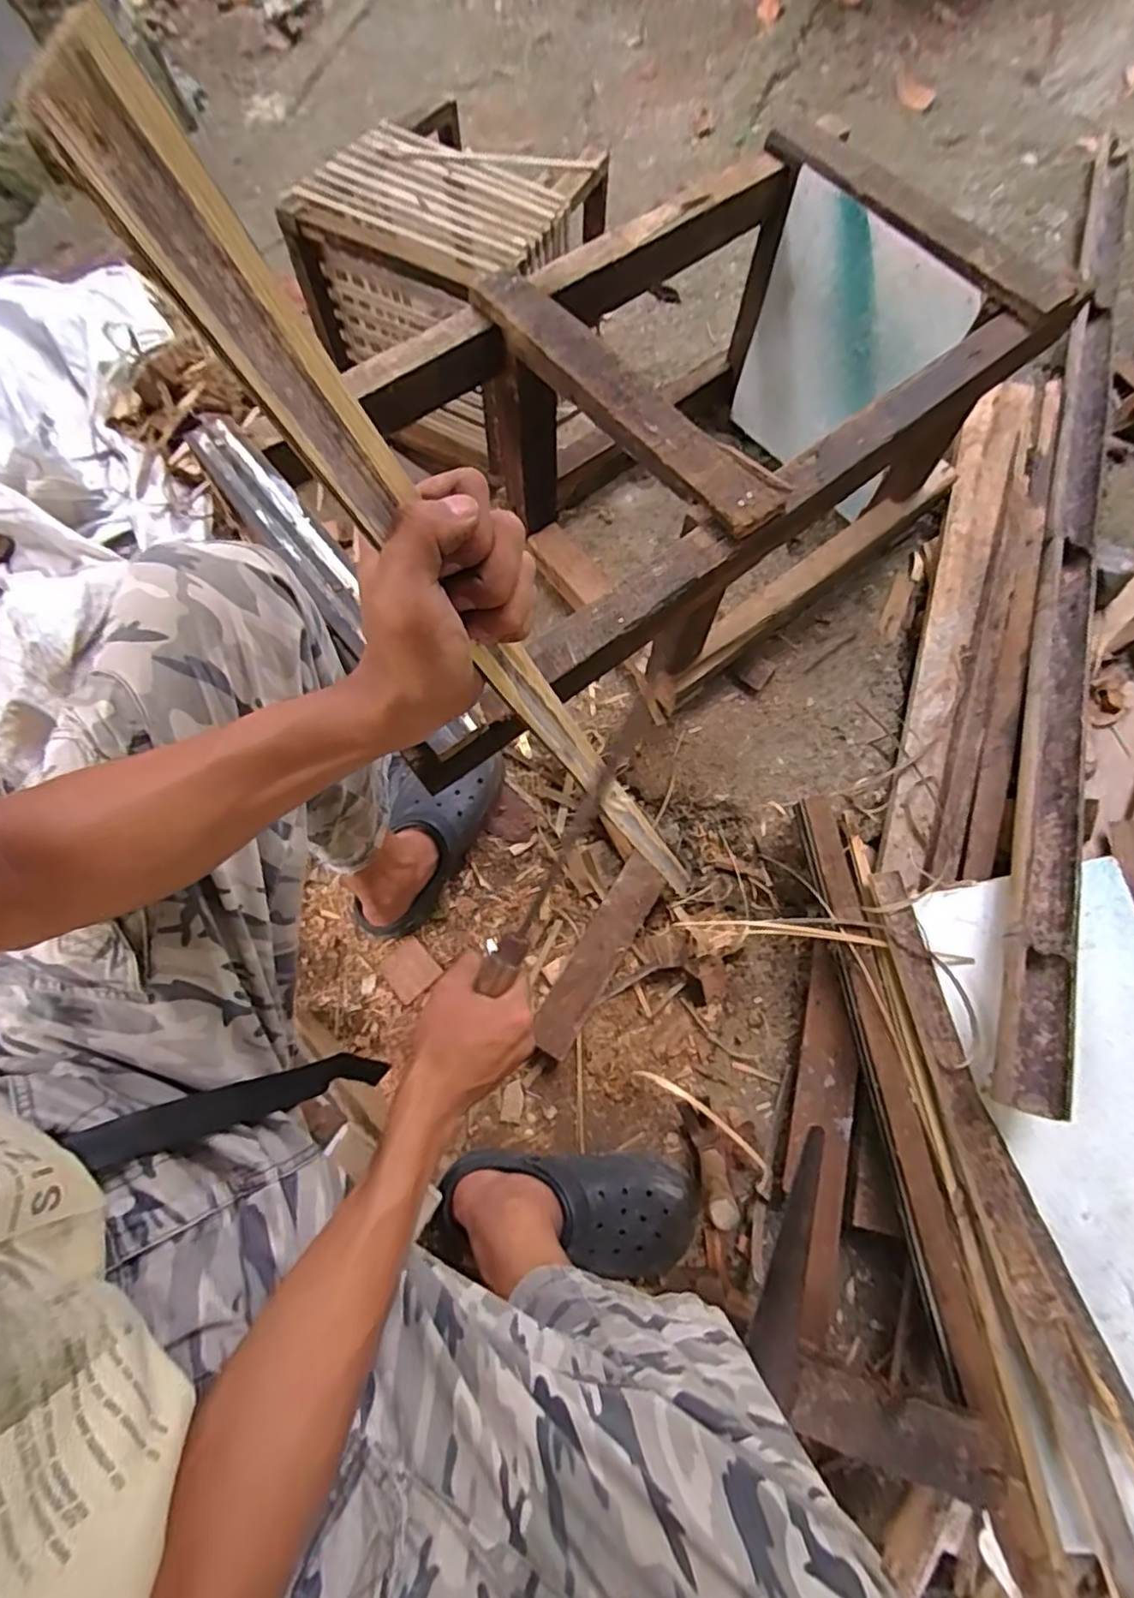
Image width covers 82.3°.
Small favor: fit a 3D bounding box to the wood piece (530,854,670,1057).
[{"bbox_3d":[0.039,0.190,0.799,0.057,0.020,0.257,30,72,14],"label":"wood piece"}]

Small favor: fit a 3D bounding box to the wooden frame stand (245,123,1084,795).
[{"bbox_3d":[0.091,-0.367,0.814,0.803,0.369,0.404,-37,76,-10],"label":"wooden frame stand"}]

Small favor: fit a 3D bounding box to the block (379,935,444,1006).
[{"bbox_3d":[-0.198,0.215,0.816,0.061,0.009,0.065,-43,77,-11],"label":"block"}]

